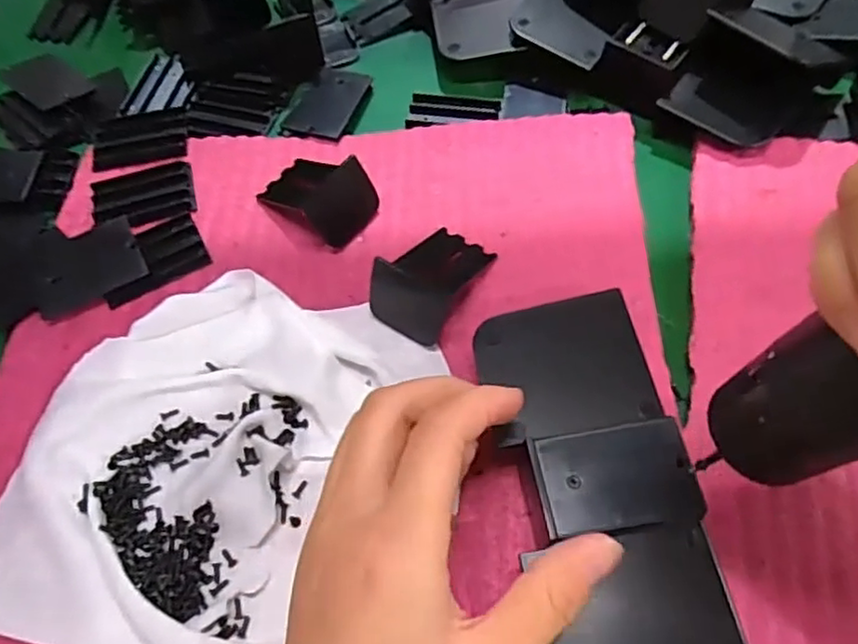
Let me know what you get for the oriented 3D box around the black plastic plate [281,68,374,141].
[{"bbox_3d":[-0.060,-0.130,0.389,0.038,0.004,0.054,18,64,13],"label":"black plastic plate"}]

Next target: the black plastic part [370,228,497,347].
[{"bbox_3d":[0.000,-0.023,0.313,0.037,0.023,0.060,28,67,17],"label":"black plastic part"}]

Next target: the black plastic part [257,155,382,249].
[{"bbox_3d":[-0.058,-0.068,0.338,0.062,0.029,0.036,36,69,20],"label":"black plastic part"}]

